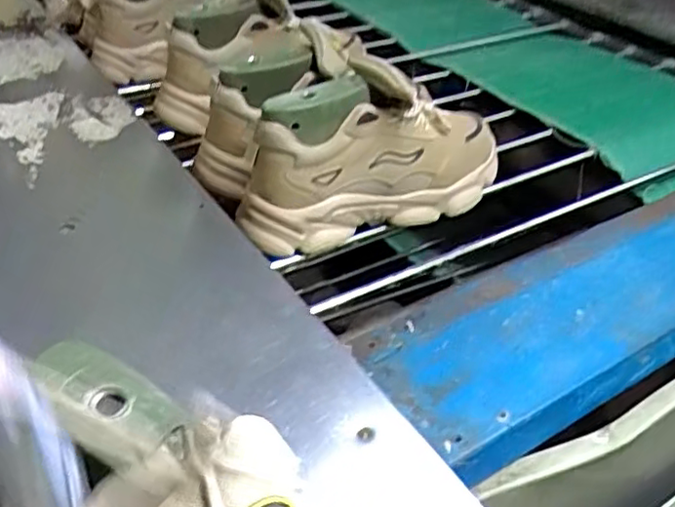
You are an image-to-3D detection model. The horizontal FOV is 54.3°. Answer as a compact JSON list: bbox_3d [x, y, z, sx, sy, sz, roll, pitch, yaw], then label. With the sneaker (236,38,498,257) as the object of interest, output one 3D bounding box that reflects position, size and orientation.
[{"bbox_3d":[0.032,-0.105,0.651,0.255,0.145,0.106,-13,40,-17],"label":"sneaker"}]

